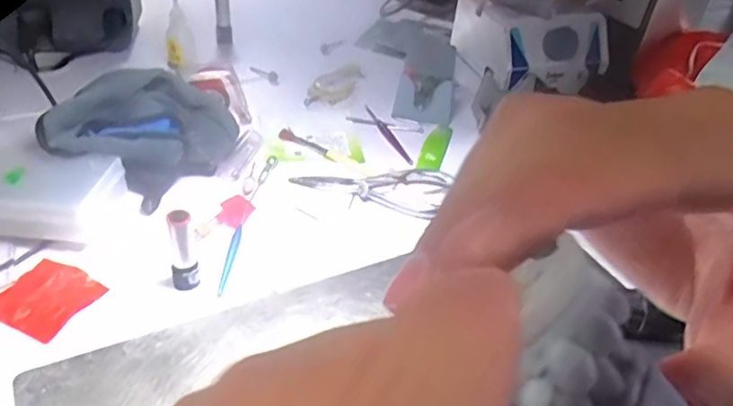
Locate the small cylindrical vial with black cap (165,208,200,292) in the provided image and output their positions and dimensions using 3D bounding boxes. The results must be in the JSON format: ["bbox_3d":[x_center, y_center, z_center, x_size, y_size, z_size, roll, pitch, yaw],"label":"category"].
[{"bbox_3d":[-0.120,0.032,0.400,0.016,0.061,0.014,-9,41,-19],"label":"small cylindrical vial with black cap"}]

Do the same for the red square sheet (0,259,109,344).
[{"bbox_3d":[-0.207,0.060,0.396,0.054,0.007,0.054,21,40,17],"label":"red square sheet"}]

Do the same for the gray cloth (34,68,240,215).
[{"bbox_3d":[-0.172,-0.062,0.486,0.121,0.035,0.115,35,56,-14],"label":"gray cloth"}]

